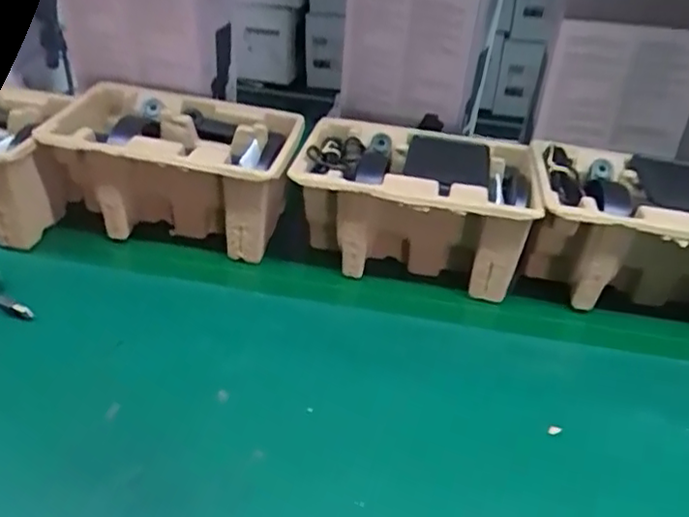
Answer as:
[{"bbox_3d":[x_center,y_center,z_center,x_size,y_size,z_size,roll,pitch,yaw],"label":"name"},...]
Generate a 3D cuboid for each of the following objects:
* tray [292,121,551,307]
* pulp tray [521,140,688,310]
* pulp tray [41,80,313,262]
[{"bbox_3d":[0.067,-0.051,0.634,0.217,0.113,0.152,10,34,6],"label":"tray"},{"bbox_3d":[0.285,-0.021,0.611,0.214,0.112,0.150,12,34,9],"label":"pulp tray"},{"bbox_3d":[-0.179,-0.092,0.657,0.240,0.107,0.153,8,33,2],"label":"pulp tray"}]

